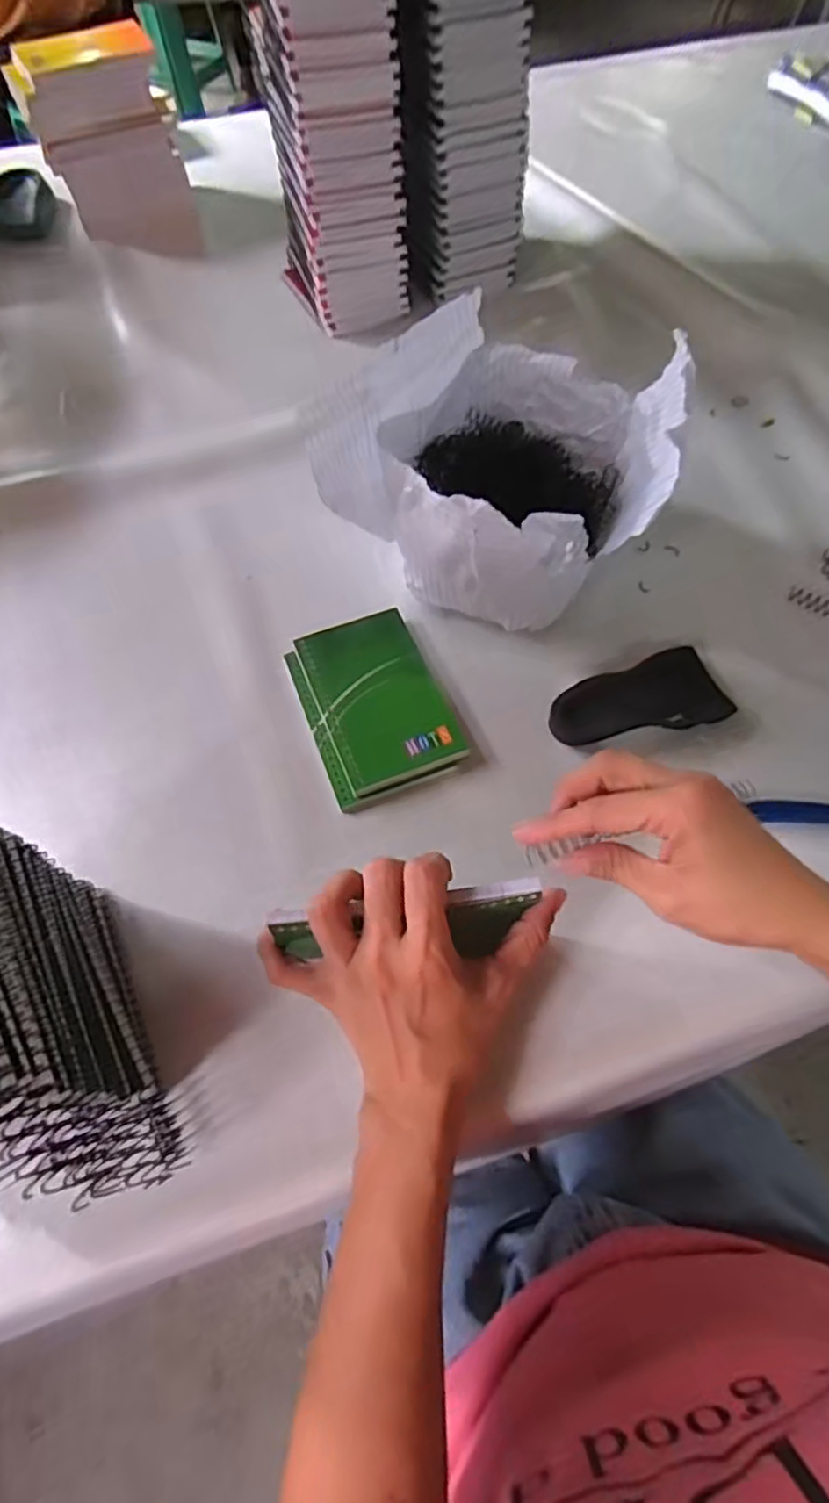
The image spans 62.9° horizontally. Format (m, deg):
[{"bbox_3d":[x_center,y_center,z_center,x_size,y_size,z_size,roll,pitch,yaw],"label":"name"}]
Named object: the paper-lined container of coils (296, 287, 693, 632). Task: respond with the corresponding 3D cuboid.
[{"bbox_3d":[0.068,-0.202,0.490,0.223,0.123,0.187,25,64,15],"label":"paper-lined container of coils"}]

